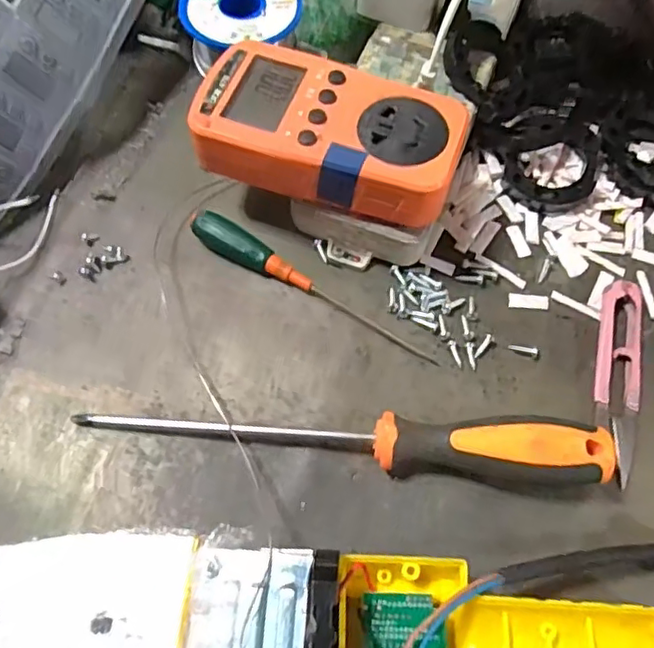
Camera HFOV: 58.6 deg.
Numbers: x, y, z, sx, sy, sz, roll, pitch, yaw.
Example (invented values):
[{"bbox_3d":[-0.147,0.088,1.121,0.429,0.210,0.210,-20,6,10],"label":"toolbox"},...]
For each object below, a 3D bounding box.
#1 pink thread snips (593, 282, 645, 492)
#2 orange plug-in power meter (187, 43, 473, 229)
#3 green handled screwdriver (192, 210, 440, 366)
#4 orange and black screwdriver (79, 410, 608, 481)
[{"bbox_3d":[0.145,0.025,0.288,0.023,0.007,0.103,14,67,5],"label":"pink thread snips"},{"bbox_3d":[0.002,-0.094,0.285,0.124,0.026,0.064,16,67,6],"label":"orange plug-in power meter"},{"bbox_3d":[-0.010,-0.017,0.301,0.142,0.016,0.017,33,70,13],"label":"green handled screwdriver"},{"bbox_3d":[0.002,0.052,0.262,0.240,0.029,0.023,4,66,1],"label":"orange and black screwdriver"}]

